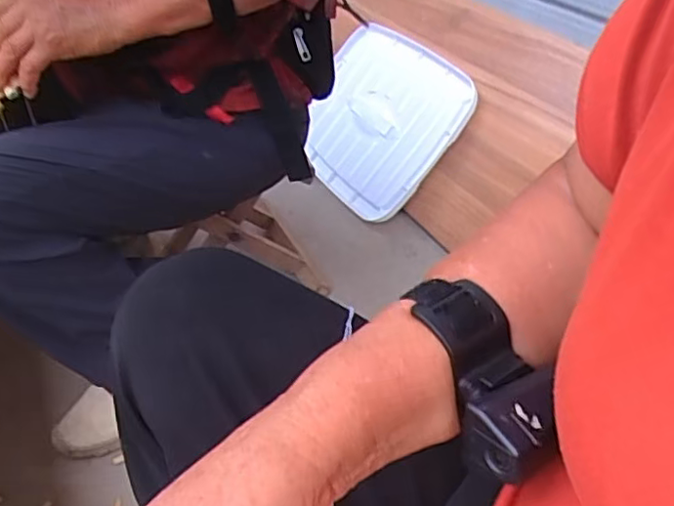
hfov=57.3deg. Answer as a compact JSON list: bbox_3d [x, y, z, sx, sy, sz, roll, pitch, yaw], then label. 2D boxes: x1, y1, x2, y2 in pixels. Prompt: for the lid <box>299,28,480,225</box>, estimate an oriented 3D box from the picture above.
[{"bbox_3d":[0.070,-0.279,1.244,0.022,0.320,0.429,27,17,-43],"label":"lid"}]

